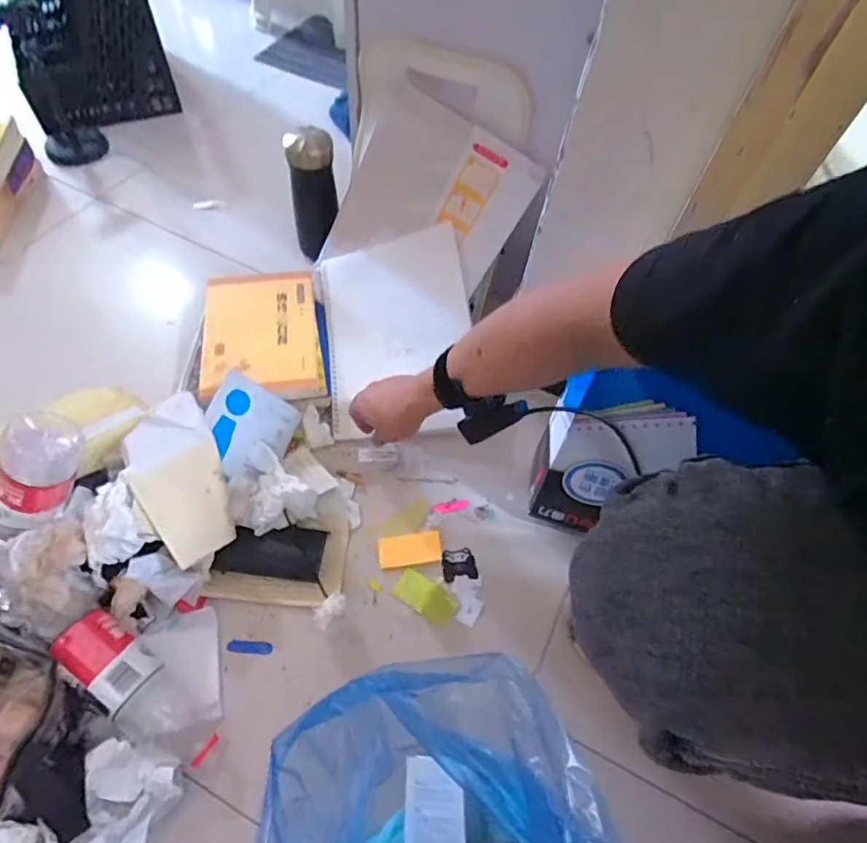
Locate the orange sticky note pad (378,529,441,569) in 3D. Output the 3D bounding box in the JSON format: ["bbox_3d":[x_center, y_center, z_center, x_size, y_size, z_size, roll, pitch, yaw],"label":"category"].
[{"bbox_3d":[-0.028,0.152,0.640,0.072,0.010,0.039,-6,57,-9],"label":"orange sticky note pad"}]

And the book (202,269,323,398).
[{"bbox_3d":[-0.222,-0.118,0.690,0.140,0.022,0.187,-7,66,-8],"label":"book"}]

